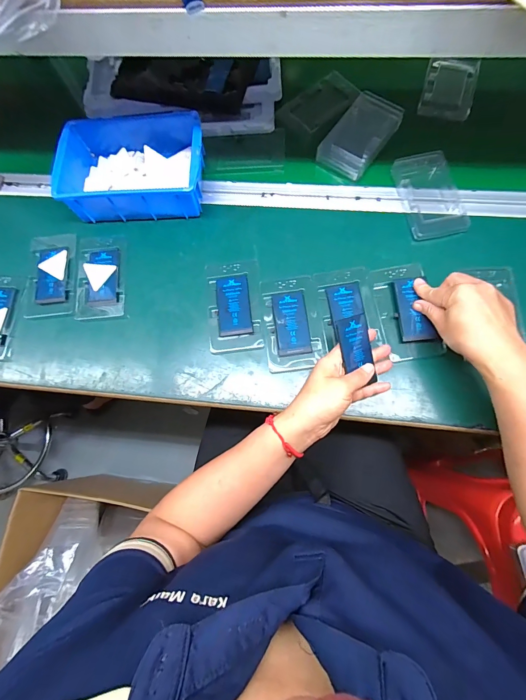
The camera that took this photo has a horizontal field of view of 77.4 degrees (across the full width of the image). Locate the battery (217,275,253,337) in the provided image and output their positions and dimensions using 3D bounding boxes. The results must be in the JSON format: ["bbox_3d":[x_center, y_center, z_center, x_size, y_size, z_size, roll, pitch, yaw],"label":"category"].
[{"bbox_3d":[-0.039,-0.060,0.449,0.045,0.004,0.082,-7,75,2],"label":"battery"}]

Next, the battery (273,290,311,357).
[{"bbox_3d":[0.038,-0.036,0.439,0.044,0.004,0.087,-6,75,2],"label":"battery"}]

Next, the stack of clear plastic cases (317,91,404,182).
[{"bbox_3d":[0.147,-0.322,0.495,0.077,0.029,0.133,33,80,11],"label":"stack of clear plastic cases"}]

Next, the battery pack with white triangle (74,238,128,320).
[{"bbox_3d":[-0.236,-0.105,0.477,0.070,0.009,0.121,-2,75,3],"label":"battery pack with white triangle"}]

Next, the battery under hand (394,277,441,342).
[{"bbox_3d":[0.193,-0.052,0.424,0.037,0.005,0.086,-12,74,24],"label":"battery under hand"}]

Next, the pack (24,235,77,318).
[{"bbox_3d":[-0.312,-0.114,0.482,0.072,0.011,0.131,-3,75,3],"label":"pack"}]

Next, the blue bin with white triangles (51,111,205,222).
[{"bbox_3d":[-0.186,-0.271,0.481,0.201,0.067,0.149,-2,75,3],"label":"blue bin with white triangles"}]

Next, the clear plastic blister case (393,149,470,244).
[{"bbox_3d":[0.240,-0.222,0.476,0.080,0.024,0.133,-10,75,1],"label":"clear plastic blister case"}]

